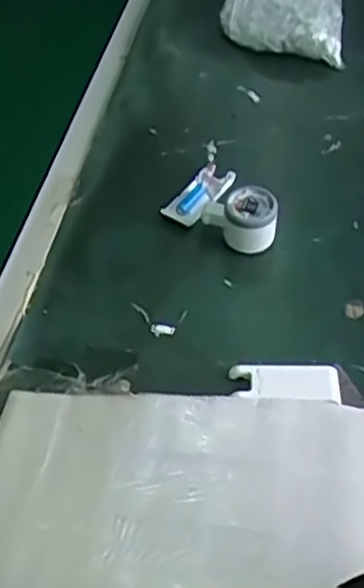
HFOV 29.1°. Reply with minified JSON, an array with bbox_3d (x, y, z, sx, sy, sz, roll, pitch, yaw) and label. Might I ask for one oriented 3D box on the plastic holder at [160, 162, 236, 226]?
[{"bbox_3d":[0.022,-0.122,0.840,0.052,0.020,0.093,26,54,22],"label":"plastic holder"}]

